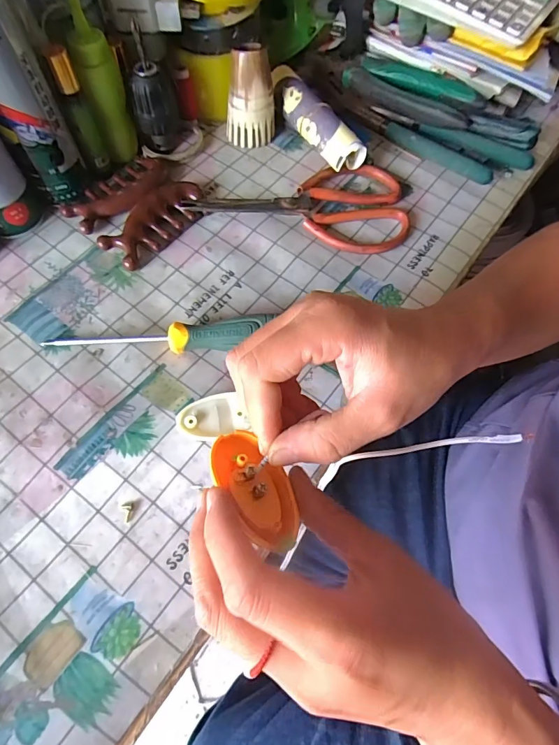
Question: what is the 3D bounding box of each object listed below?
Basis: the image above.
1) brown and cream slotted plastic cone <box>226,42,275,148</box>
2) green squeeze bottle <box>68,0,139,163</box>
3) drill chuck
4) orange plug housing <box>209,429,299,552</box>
[{"bbox_3d":[-0.028,-0.266,0.382,0.046,0.082,0.039,-3,65,-4],"label":"brown and cream slotted plastic cone"},{"bbox_3d":[-0.148,-0.237,0.338,0.025,0.116,0.028,-3,65,-4],"label":"green squeeze bottle"},{"bbox_3d":[-0.114,-0.251,0.362,0.039,0.094,0.040,-12,66,-8],"label":"drill chuck"},{"bbox_3d":[-0.011,0.052,0.184,0.028,0.009,0.058,-29,63,-15],"label":"orange plug housing"}]

